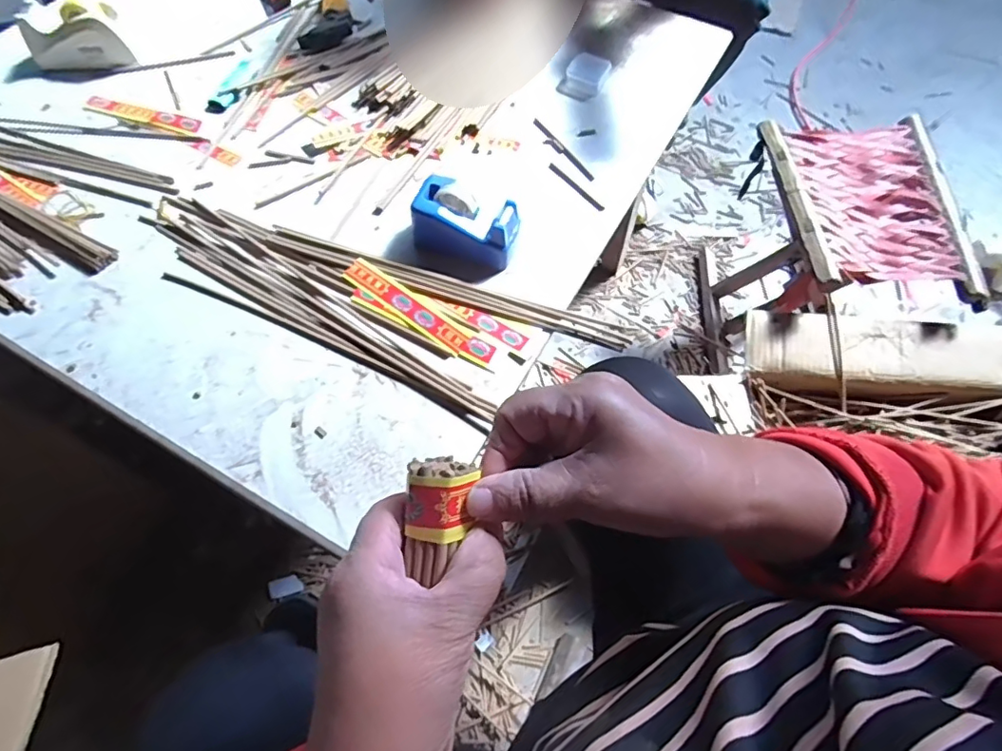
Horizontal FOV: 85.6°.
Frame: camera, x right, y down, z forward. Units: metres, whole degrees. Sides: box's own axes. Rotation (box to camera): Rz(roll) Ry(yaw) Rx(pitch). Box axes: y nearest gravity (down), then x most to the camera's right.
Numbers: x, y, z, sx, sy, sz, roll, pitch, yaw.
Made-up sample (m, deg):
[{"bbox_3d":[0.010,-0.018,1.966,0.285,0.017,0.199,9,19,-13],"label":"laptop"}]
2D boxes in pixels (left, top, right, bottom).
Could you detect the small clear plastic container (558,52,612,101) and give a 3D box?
[{"bbox_3d":[0.102,-0.364,0.654,0.048,0.023,0.051,28,65,11],"label":"small clear plastic container"}]

